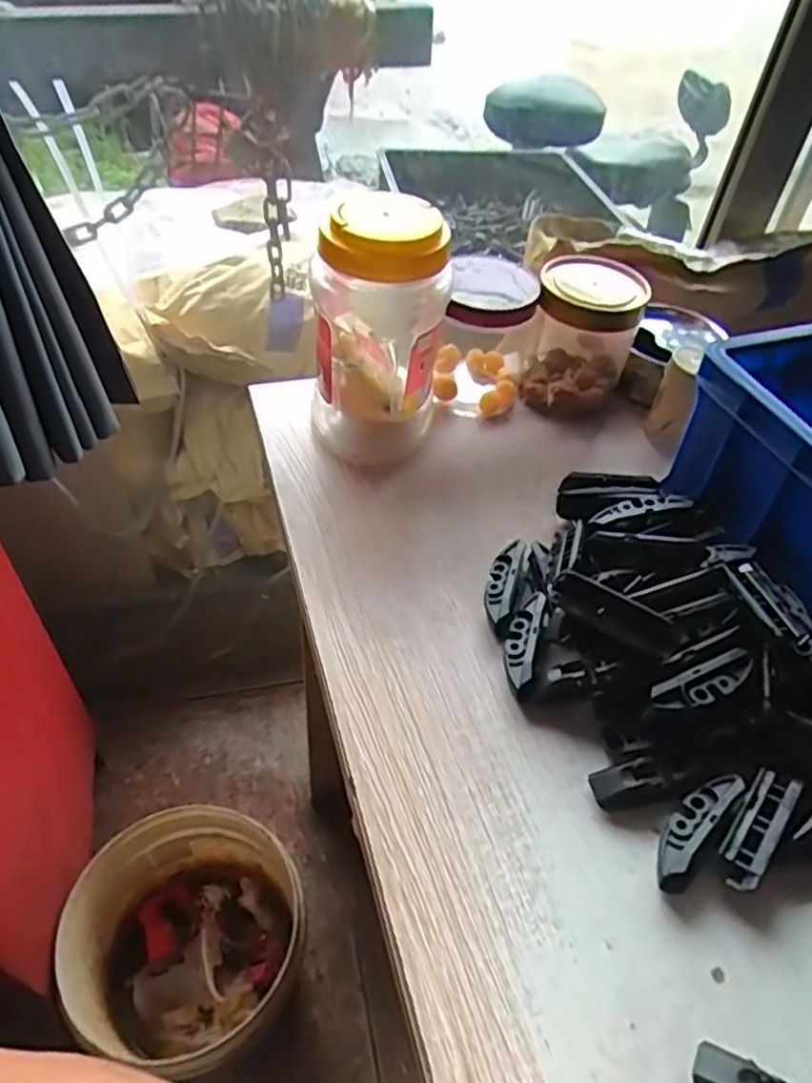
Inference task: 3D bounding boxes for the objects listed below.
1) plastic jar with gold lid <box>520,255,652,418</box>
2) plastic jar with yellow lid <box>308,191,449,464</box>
[{"bbox_3d":[0.147,-0.170,0.591,0.078,0.109,0.083,3,47,-3],"label":"plastic jar with gold lid"},{"bbox_3d":[-0.019,-0.158,0.520,0.094,0.183,0.110,2,47,-3],"label":"plastic jar with yellow lid"}]

